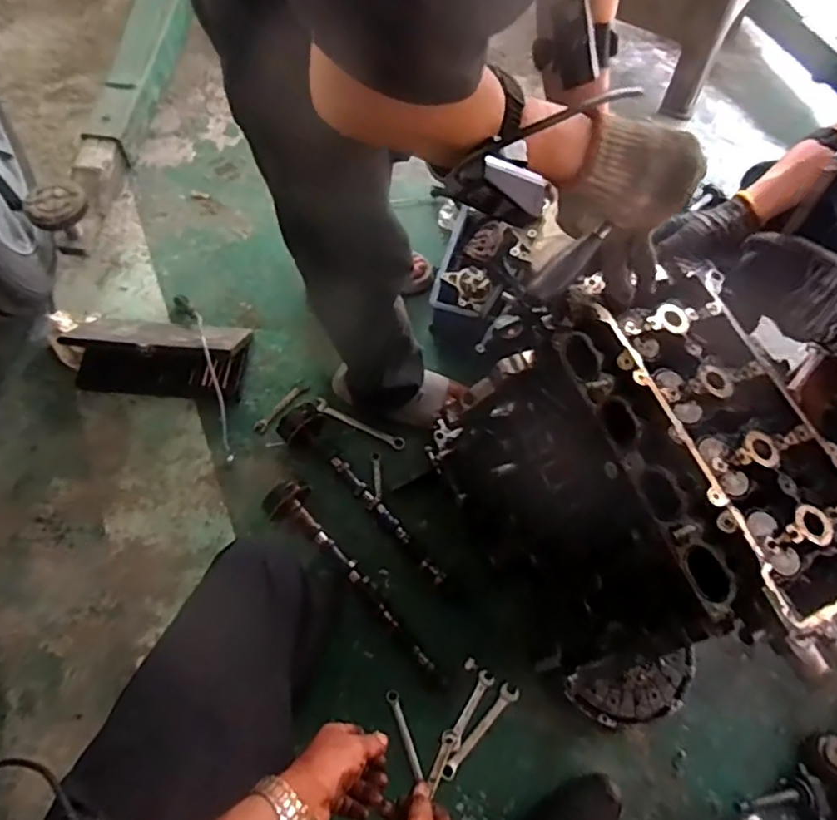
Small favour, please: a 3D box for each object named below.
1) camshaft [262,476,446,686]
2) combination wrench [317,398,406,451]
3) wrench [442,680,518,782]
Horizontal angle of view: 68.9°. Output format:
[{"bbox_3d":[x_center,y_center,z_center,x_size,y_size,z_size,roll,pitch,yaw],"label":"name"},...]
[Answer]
[{"bbox_3d":[-0.103,0.288,1.061,0.445,0.069,0.084,42,70,16],"label":"camshaft"},{"bbox_3d":[-0.120,0.029,1.239,0.205,0.013,0.029,26,66,10],"label":"combination wrench"},{"bbox_3d":[0.098,0.517,0.984,0.029,0.009,0.172,40,70,16],"label":"wrench"}]

